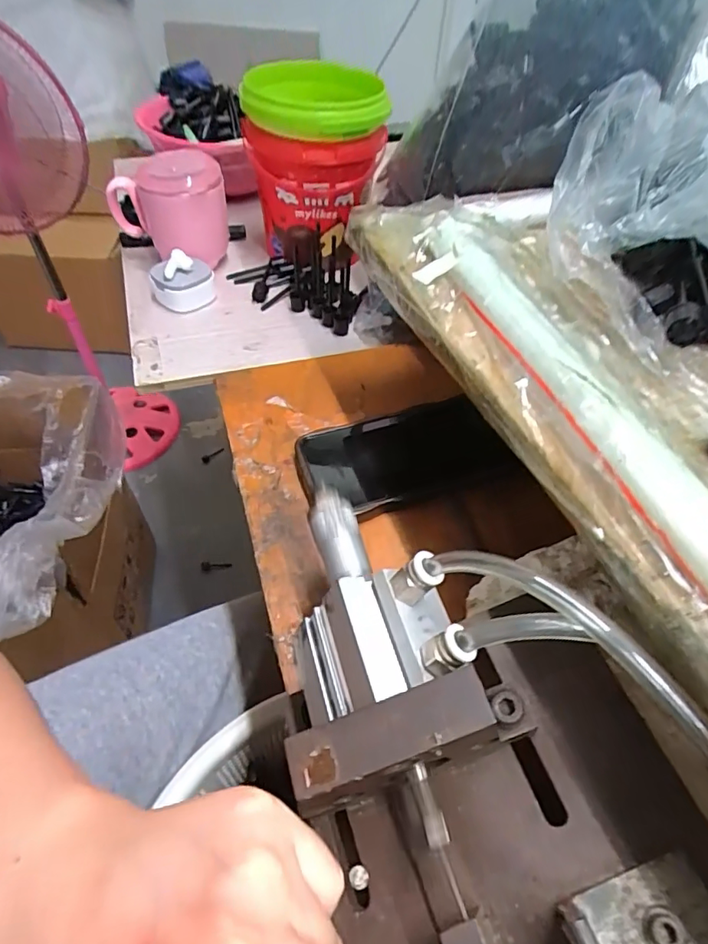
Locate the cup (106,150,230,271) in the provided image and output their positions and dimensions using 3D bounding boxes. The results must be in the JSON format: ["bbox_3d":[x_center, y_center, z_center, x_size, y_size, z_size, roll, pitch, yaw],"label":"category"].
[{"bbox_3d":[-0.180,-0.255,0.508,0.106,0.096,0.071,-17,54,-17],"label":"cup"}]

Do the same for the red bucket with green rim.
[{"bbox_3d":[-0.044,-0.301,0.516,0.123,0.150,0.140,-29,58,-24],"label":"red bucket with green rim"}]

